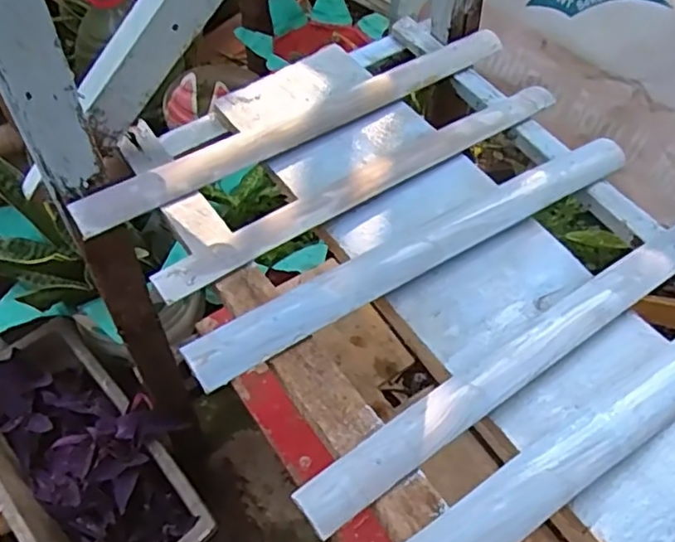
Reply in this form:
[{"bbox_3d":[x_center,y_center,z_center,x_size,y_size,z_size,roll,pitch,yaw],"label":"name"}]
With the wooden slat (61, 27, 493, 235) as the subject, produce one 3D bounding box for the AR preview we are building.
[{"bbox_3d":[-0.030,-0.161,0.653,0.505,0.019,0.048,-29,60,-19],"label":"wooden slat"}]

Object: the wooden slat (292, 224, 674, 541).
[{"bbox_3d":[0.164,0.060,0.503,0.456,0.024,0.041,-31,60,-20],"label":"wooden slat"}]

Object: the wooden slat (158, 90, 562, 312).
[{"bbox_3d":[0.035,-0.099,0.609,0.460,0.012,0.053,-30,60,-19],"label":"wooden slat"}]

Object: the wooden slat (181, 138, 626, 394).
[{"bbox_3d":[0.082,-0.030,0.558,0.463,0.018,0.059,-29,59,-18],"label":"wooden slat"}]

